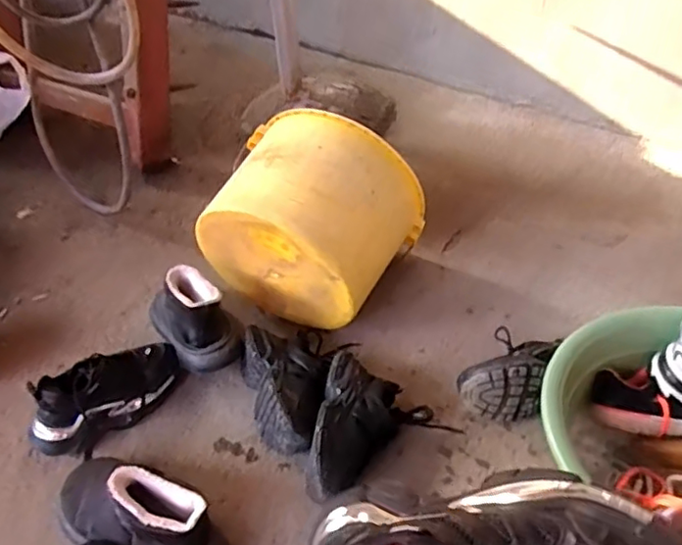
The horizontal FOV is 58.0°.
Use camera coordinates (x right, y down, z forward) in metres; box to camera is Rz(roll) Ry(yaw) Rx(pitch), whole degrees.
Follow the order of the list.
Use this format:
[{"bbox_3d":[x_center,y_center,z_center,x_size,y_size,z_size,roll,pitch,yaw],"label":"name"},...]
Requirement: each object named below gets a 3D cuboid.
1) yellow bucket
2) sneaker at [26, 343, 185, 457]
[{"bbox_3d":[-0.054,-0.109,1.151,0.320,0.258,0.301,18,48,22],"label":"yellow bucket"},{"bbox_3d":[-0.377,0.197,0.998,0.243,0.108,0.085,-29,47,-25],"label":"sneaker"}]

